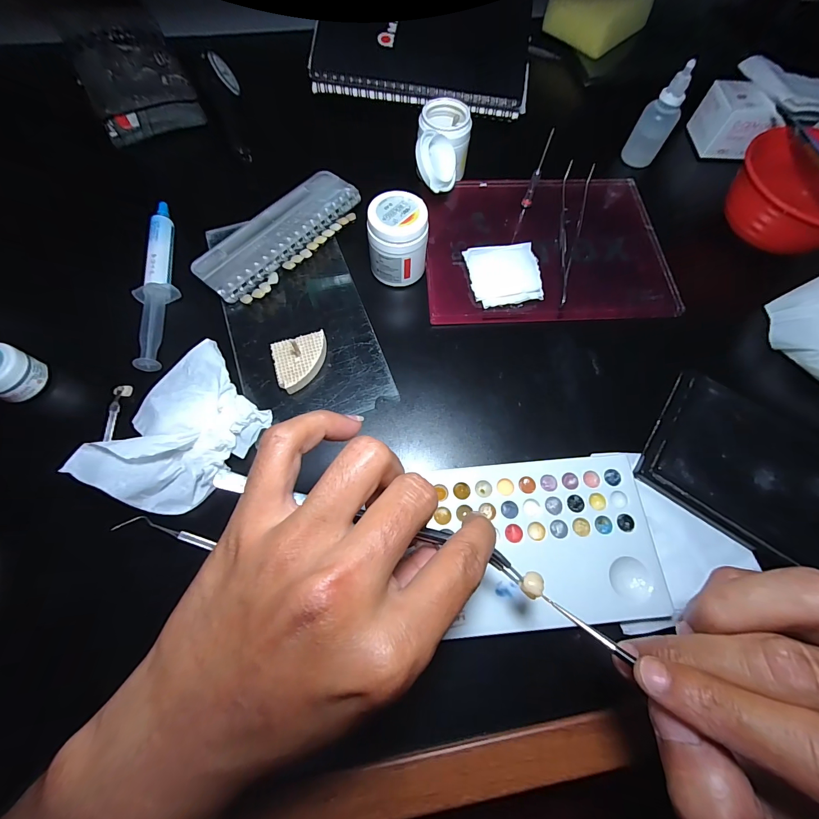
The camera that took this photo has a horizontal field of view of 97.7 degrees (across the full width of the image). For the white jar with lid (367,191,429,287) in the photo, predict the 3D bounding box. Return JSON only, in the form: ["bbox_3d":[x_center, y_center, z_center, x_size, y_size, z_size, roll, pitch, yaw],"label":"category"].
[{"bbox_3d":[-0.008,-0.127,0.271,0.042,0.049,0.041,0,70,0],"label":"white jar with lid"}]

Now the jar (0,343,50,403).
[{"bbox_3d":[-0.264,-0.025,0.235,0.028,0.028,0.031,27,72,9],"label":"jar"}]

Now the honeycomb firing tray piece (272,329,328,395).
[{"bbox_3d":[-0.075,-0.034,0.250,0.037,0.010,0.038,-15,71,-5],"label":"honeycomb firing tray piece"}]

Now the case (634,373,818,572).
[{"bbox_3d":[0.234,0.049,0.230,0.148,0.013,0.090,36,74,12],"label":"case"}]

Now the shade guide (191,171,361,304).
[{"bbox_3d":[-0.102,-0.144,0.293,0.063,0.010,0.146,37,74,12],"label":"shade guide"}]

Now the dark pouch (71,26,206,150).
[{"bbox_3d":[-0.246,-0.297,0.325,0.085,0.021,0.077,-28,111,-18],"label":"dark pouch"}]

